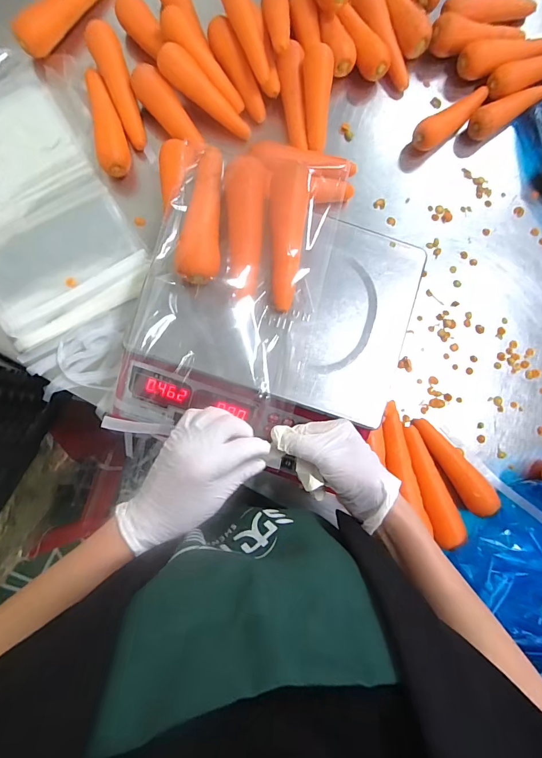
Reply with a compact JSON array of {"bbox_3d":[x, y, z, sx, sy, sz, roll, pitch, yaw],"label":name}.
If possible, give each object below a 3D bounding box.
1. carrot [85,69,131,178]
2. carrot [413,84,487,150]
[{"bbox_3d":[-0.227,-0.352,0.522,0.041,0.029,0.159,-16,84,-6],"label":"carrot"},{"bbox_3d":[0.273,-0.394,0.573,0.147,0.045,0.037,-42,87,-8],"label":"carrot"}]

